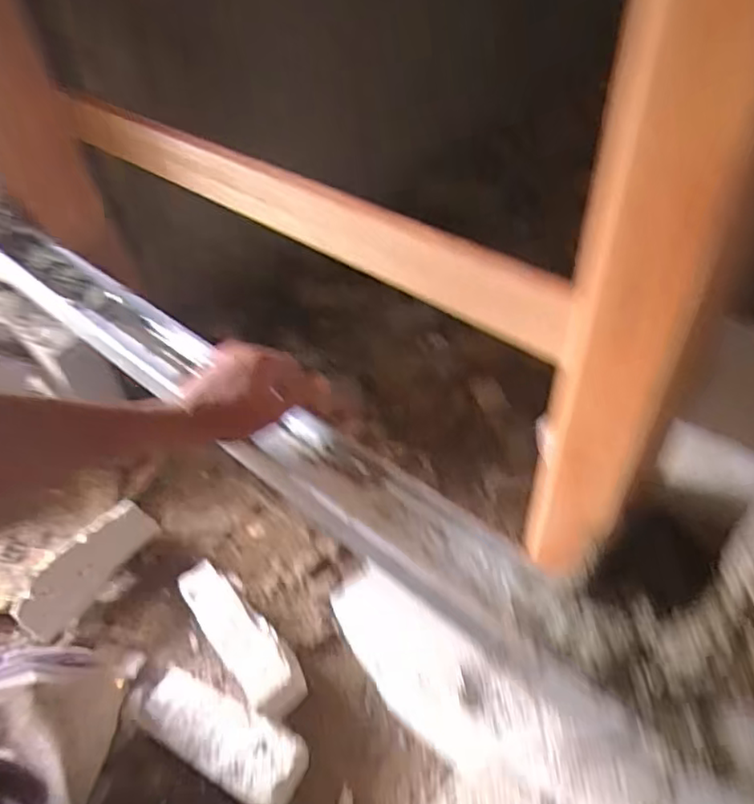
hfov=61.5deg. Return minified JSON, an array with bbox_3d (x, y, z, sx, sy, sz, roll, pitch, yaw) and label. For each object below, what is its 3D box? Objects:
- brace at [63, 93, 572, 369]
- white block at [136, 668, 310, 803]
[{"bbox_3d":[-0.102,-0.192,0.616,0.638,0.069,0.031,29,56,28],"label":"brace"},{"bbox_3d":[-0.173,0.377,0.710,0.199,0.049,0.076,20,52,22],"label":"white block"}]

